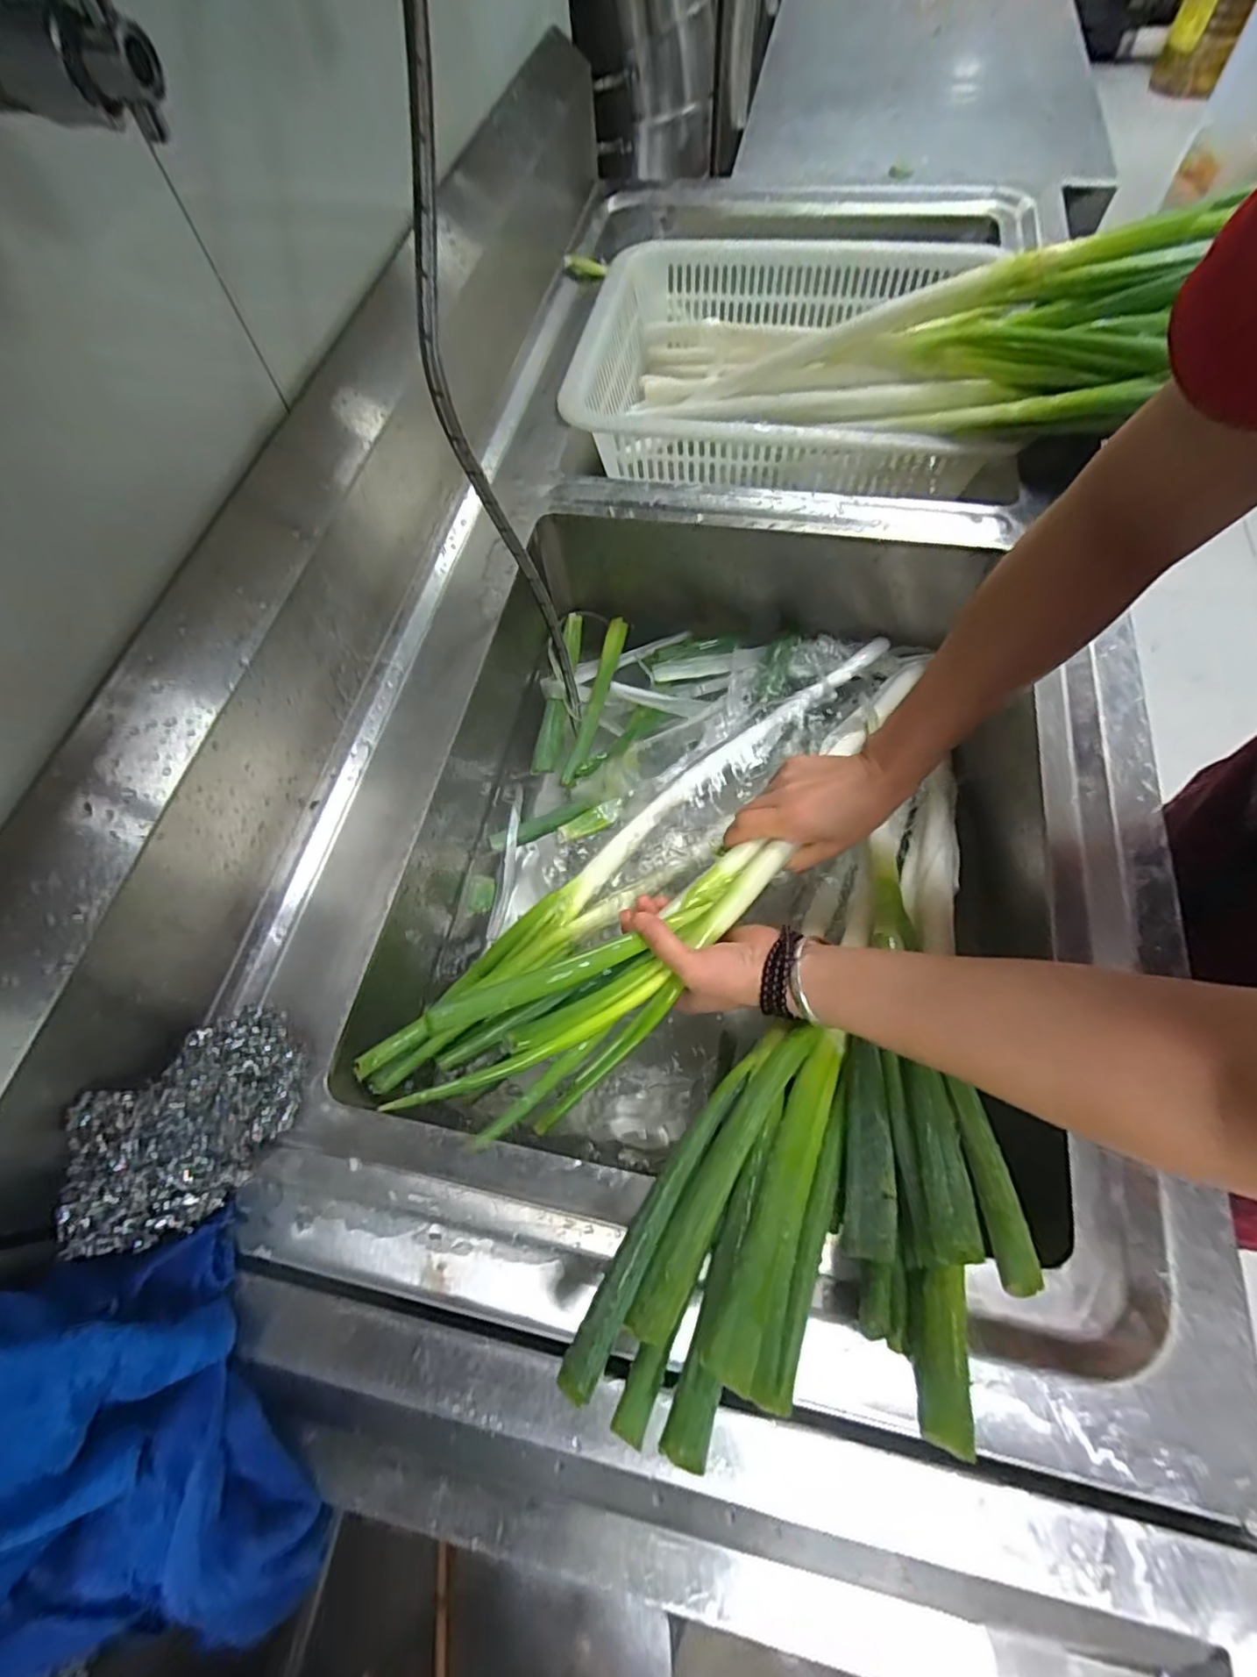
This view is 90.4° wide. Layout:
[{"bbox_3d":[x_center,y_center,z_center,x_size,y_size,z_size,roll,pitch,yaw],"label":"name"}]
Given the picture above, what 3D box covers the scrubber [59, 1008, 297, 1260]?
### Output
[{"bbox_3d":[-0.224,0.142,0.323,0.064,0.073,0.113,7,65,6],"label":"scrubber"}]

